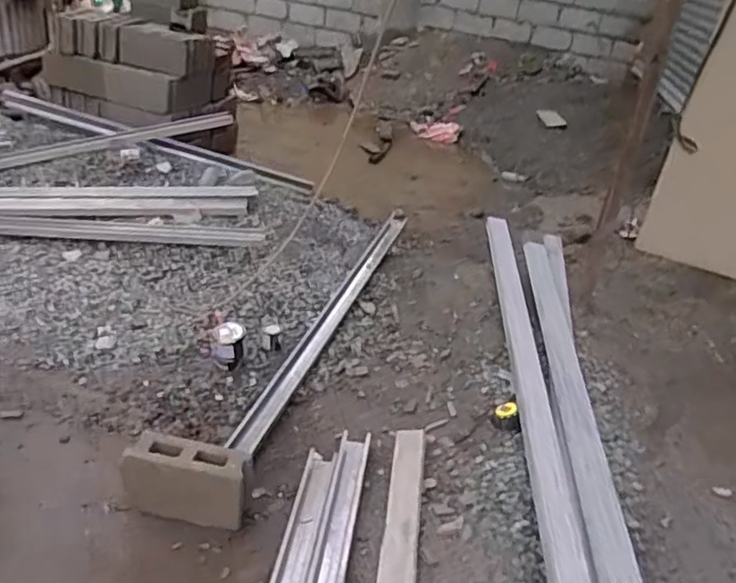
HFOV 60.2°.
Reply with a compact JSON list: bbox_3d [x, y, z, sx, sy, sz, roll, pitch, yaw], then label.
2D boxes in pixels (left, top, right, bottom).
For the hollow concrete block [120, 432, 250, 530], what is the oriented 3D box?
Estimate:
[{"bbox_3d":[-0.448,0.467,1.574,0.297,0.194,0.098,11,31,4],"label":"hollow concrete block"}]

